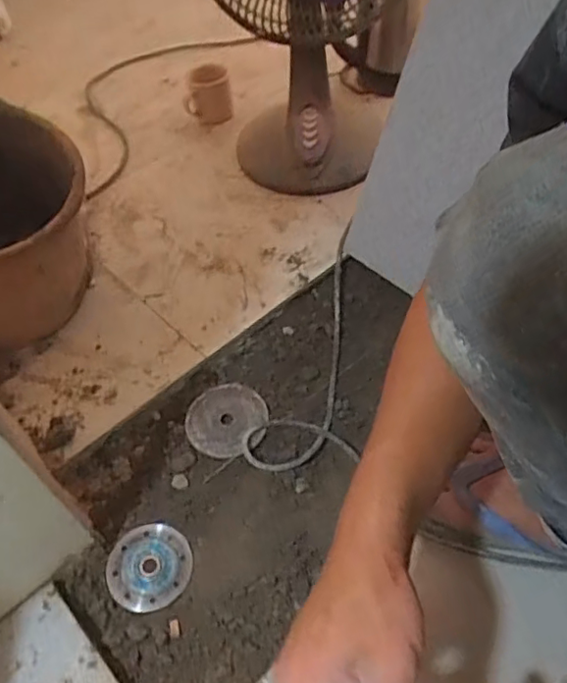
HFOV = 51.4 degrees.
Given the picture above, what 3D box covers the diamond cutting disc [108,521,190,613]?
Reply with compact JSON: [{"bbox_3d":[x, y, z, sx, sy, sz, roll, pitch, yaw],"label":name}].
[{"bbox_3d":[-0.140,0.233,0.614,0.085,0.004,0.084,-15,51,-7],"label":"diamond cutting disc"}]

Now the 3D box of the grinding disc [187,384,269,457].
[{"bbox_3d":[-0.069,0.093,0.721,0.094,0.006,0.099,-2,51,3],"label":"grinding disc"}]

